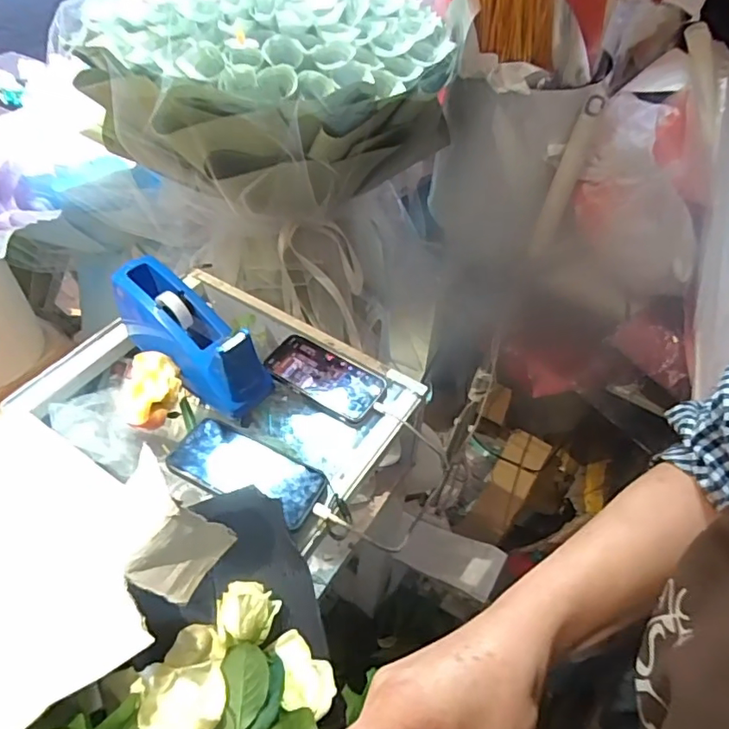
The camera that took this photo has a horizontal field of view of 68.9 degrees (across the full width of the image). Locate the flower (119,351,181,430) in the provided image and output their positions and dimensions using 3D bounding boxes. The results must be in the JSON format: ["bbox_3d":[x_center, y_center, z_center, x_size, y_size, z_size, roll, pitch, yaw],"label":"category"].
[{"bbox_3d":[-0.237,0.027,0.589,0.060,0.035,0.083,-3,52,-7],"label":"flower"}]

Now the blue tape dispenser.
[{"bbox_3d":[-0.211,-0.034,0.627,0.221,0.086,0.074,33,57,20],"label":"blue tape dispenser"}]

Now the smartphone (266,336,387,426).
[{"bbox_3d":[-0.049,0.013,0.651,0.148,0.010,0.073,26,55,16],"label":"smartphone"}]

